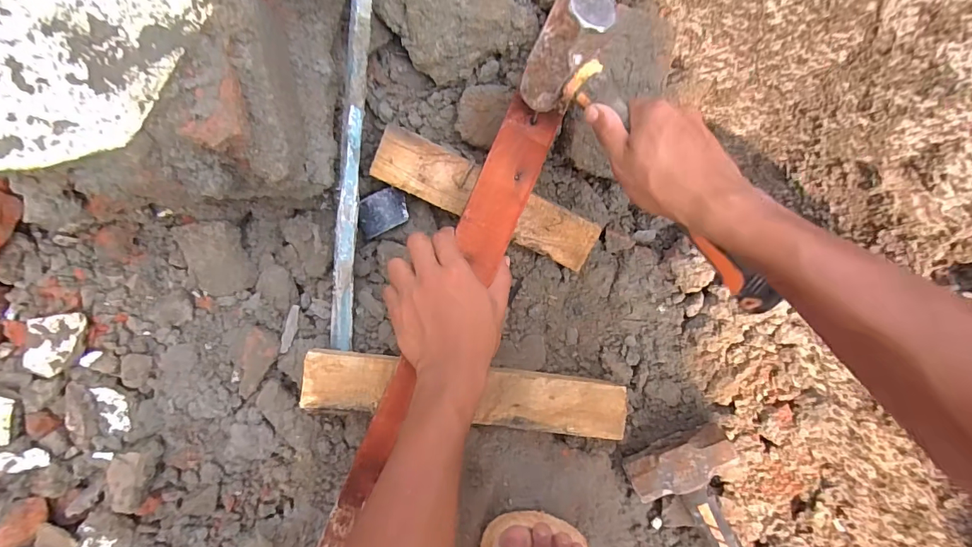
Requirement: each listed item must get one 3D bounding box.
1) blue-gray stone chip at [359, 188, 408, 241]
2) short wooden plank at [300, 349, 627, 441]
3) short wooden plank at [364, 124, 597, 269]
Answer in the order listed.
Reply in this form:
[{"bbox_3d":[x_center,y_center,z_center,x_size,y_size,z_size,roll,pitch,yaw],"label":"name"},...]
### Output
[{"bbox_3d":[-0.113,-0.066,0.482,0.054,0.020,0.039,-29,95,-14],"label":"blue-gray stone chip"},{"bbox_3d":[-0.015,0.122,0.453,0.323,0.035,0.055,10,85,-15],"label":"short wooden plank"},{"bbox_3d":[0.004,-0.078,0.476,0.251,0.019,0.053,24,82,-13],"label":"short wooden plank"}]

